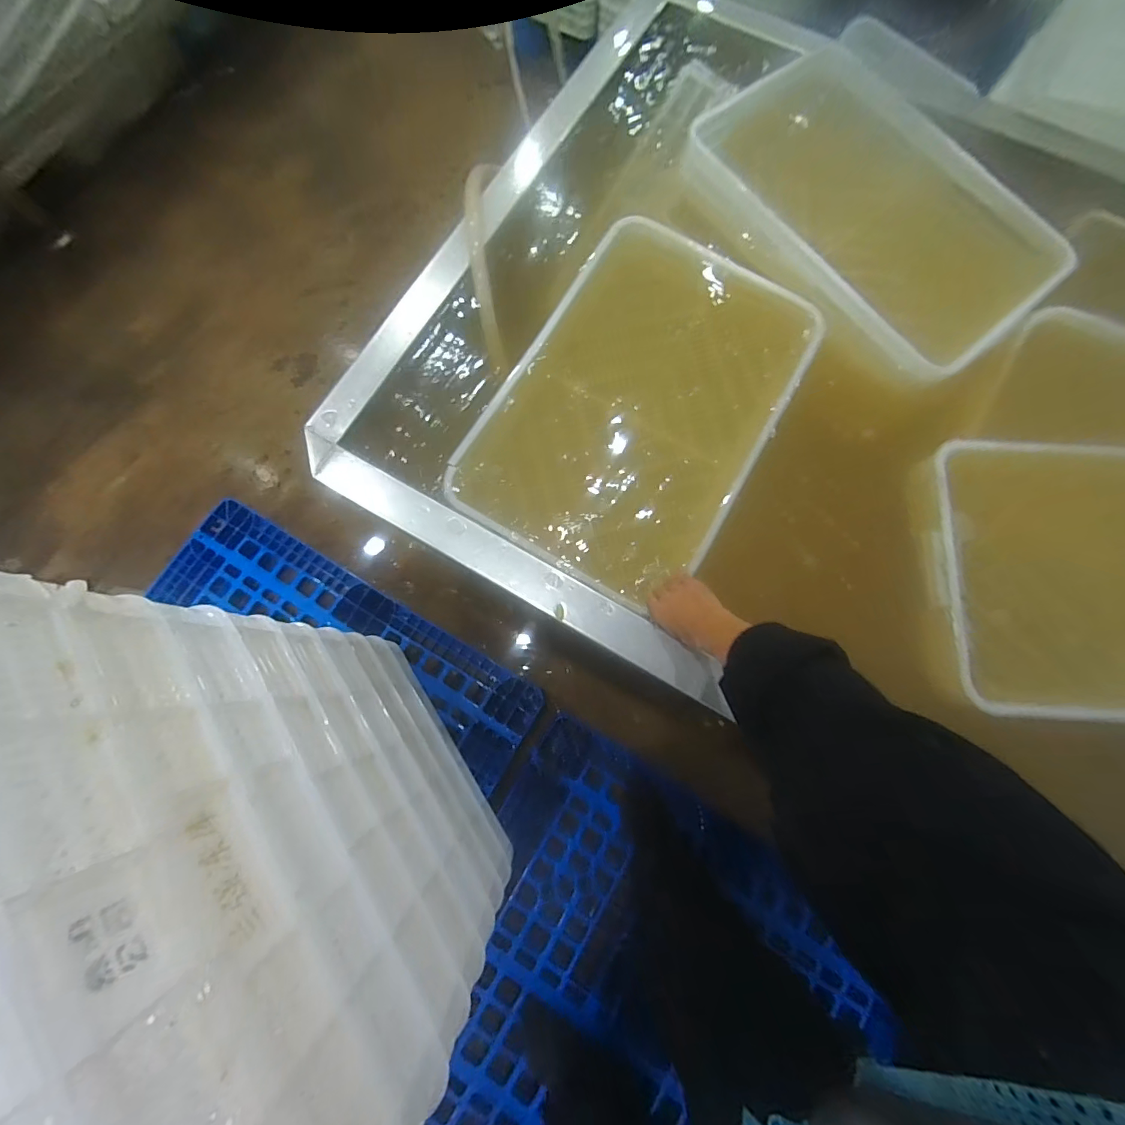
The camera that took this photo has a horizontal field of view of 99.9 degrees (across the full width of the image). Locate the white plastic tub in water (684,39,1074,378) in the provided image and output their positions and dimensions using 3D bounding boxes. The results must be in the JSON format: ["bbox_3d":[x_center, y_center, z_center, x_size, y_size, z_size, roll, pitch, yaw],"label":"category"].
[{"bbox_3d":[0.540,-0.619,0.906,0.424,0.208,0.640,-34,79,-7],"label":"white plastic tub in water"}]

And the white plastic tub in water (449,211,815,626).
[{"bbox_3d":[0.123,-0.244,0.789,0.392,0.092,0.580,29,79,7],"label":"white plastic tub in water"}]

